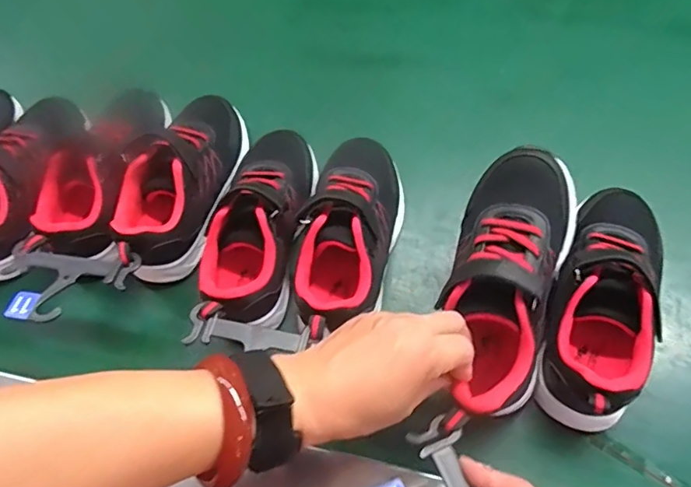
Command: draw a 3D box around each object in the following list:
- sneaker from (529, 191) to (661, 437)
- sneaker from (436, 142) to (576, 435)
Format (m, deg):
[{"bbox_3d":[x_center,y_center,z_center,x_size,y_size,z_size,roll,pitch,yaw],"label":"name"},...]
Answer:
[{"bbox_3d":[0.194,0.039,0.392,0.074,0.088,0.195,24,67,15],"label":"sneaker"},{"bbox_3d":[0.110,0.030,0.375,0.077,0.081,0.197,12,78,10],"label":"sneaker"}]

